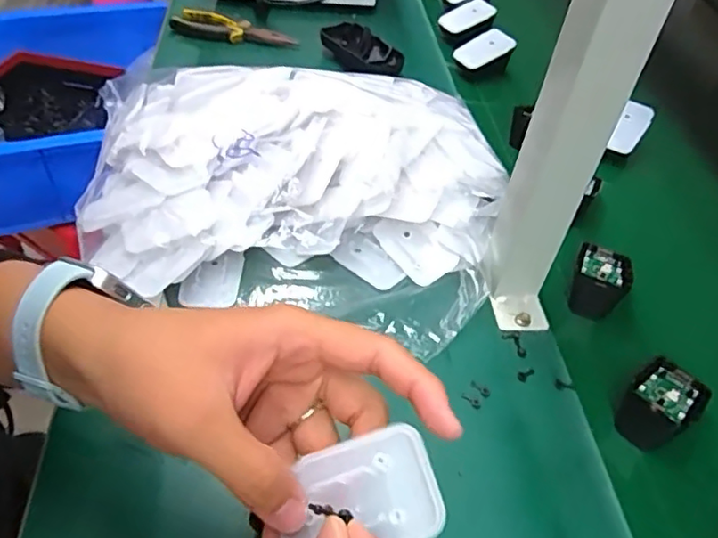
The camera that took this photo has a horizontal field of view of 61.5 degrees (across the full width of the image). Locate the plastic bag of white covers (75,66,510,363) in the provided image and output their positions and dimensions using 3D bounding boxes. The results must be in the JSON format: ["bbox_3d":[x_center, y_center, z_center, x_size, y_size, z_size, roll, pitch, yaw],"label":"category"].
[{"bbox_3d":[-0.058,-0.081,0.504,0.345,0.074,0.272,7,48,1],"label":"plastic bag of white covers"}]

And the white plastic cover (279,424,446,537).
[{"bbox_3d":[-0.002,0.090,0.234,0.068,0.007,0.041,-23,63,15],"label":"white plastic cover"}]

